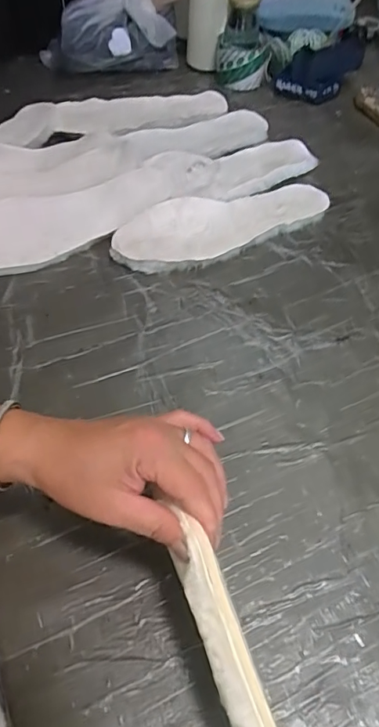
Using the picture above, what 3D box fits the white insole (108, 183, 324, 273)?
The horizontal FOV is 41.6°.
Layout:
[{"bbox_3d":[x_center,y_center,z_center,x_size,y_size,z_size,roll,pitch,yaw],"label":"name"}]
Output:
[{"bbox_3d":[0.040,-0.166,0.593,0.266,0.030,0.081,-19,56,-14],"label":"white insole"}]

